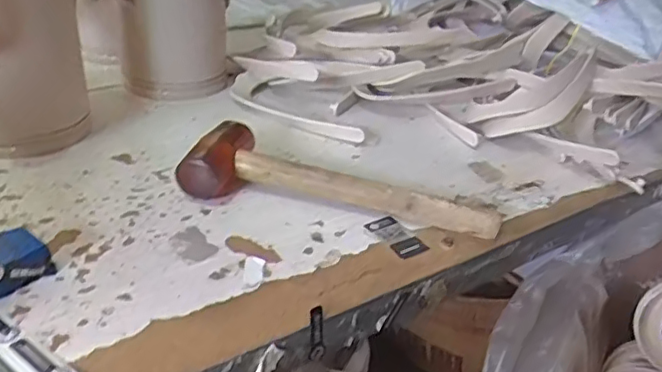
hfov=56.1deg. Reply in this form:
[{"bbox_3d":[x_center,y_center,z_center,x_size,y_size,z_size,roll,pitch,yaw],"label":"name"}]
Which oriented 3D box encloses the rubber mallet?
[{"bbox_3d":[0.010,-0.005,0.563,0.286,0.046,0.080,12,31,9],"label":"rubber mallet"}]

